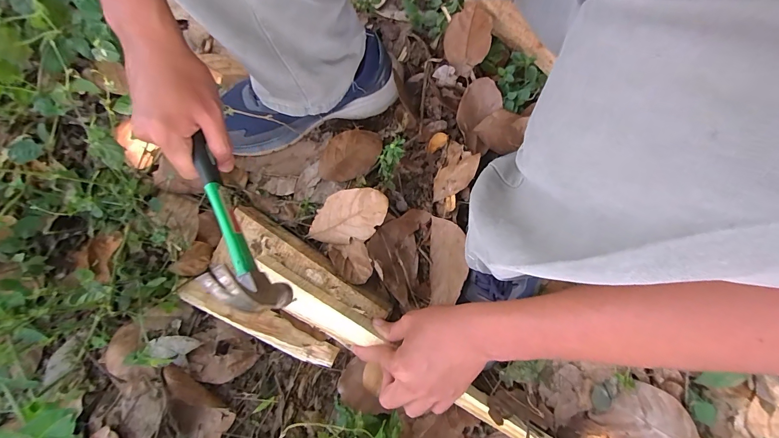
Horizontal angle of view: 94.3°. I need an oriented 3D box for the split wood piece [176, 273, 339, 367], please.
[{"bbox_3d":[-0.162,0.127,0.450,0.207,0.029,0.033,26,73,9],"label":"split wood piece"}]

